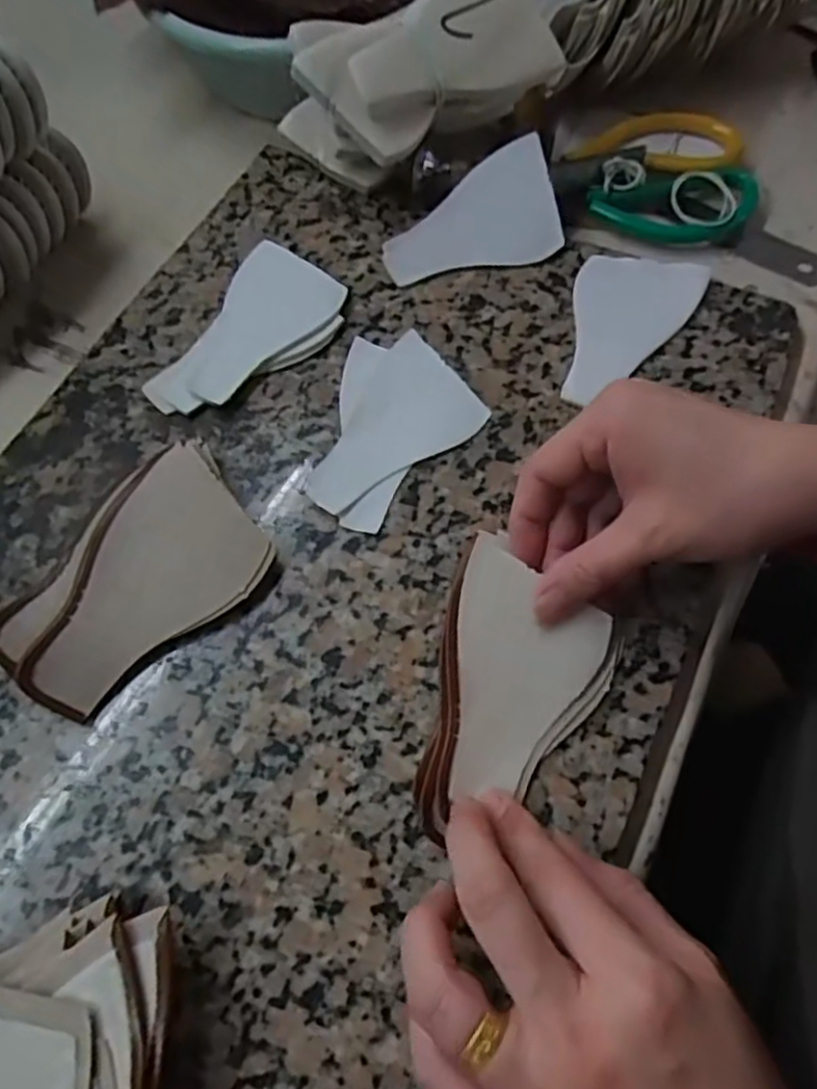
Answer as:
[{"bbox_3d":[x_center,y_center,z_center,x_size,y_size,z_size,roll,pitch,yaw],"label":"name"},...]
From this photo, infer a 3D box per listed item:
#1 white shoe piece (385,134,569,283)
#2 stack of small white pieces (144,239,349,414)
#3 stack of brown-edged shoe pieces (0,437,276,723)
[{"bbox_3d":[0.034,-0.190,0.402,0.101,0.008,0.065,-16,94,-4],"label":"white shoe piece"},{"bbox_3d":[-0.084,-0.114,0.384,0.068,0.012,0.116,26,68,13],"label":"stack of small white pieces"},{"bbox_3d":[-0.126,0.015,0.315,0.119,0.022,0.077,-39,70,-15],"label":"stack of brown-edged shoe pieces"}]

